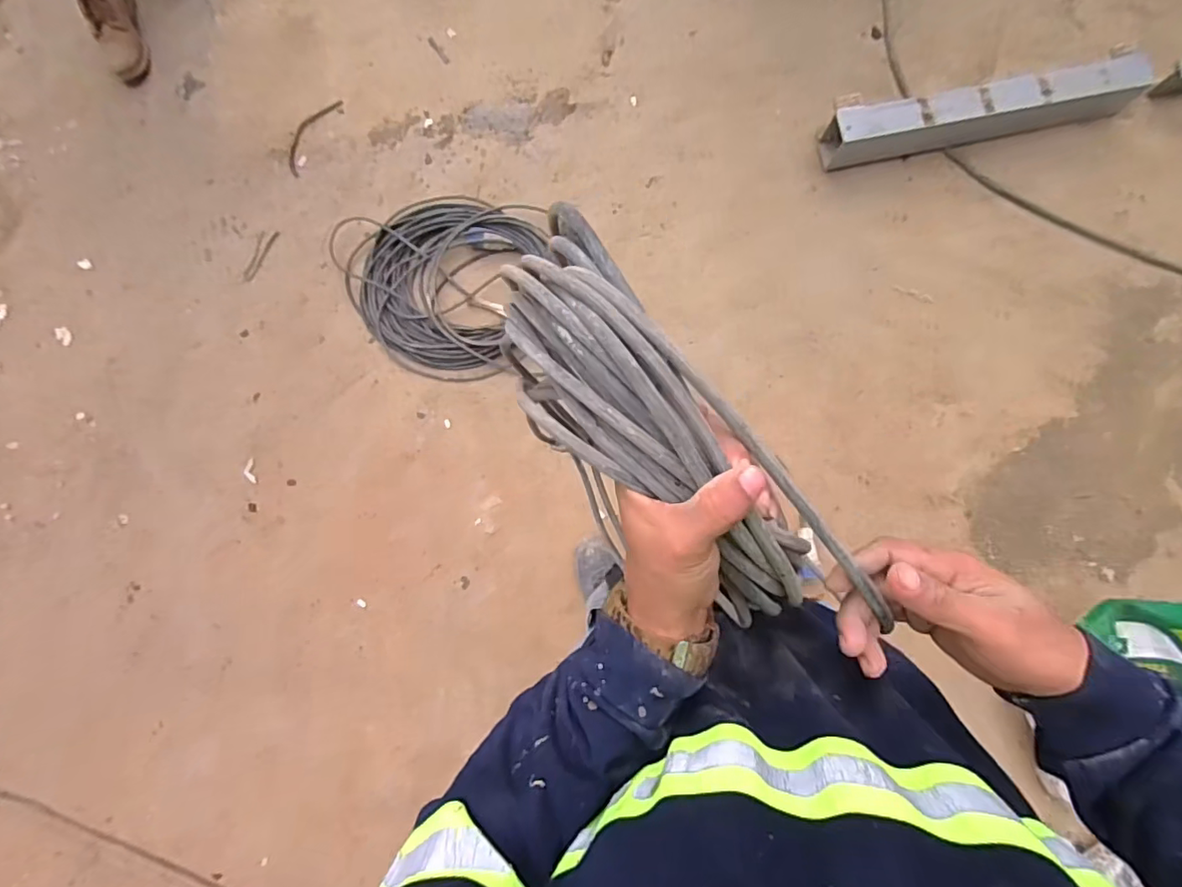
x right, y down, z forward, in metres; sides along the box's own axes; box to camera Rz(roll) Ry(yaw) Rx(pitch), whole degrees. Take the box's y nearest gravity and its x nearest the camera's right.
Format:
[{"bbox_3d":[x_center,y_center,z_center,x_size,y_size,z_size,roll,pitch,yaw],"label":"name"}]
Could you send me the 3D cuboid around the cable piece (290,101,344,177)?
[{"bbox_3d":[-0.779,-0.856,1.533,0.082,0.019,0.243,29,88,4],"label":"cable piece"}]

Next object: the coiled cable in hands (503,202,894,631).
[{"bbox_3d":[0.029,-0.008,0.312,0.097,0.075,0.259,-39,84,0],"label":"coiled cable in hands"}]

